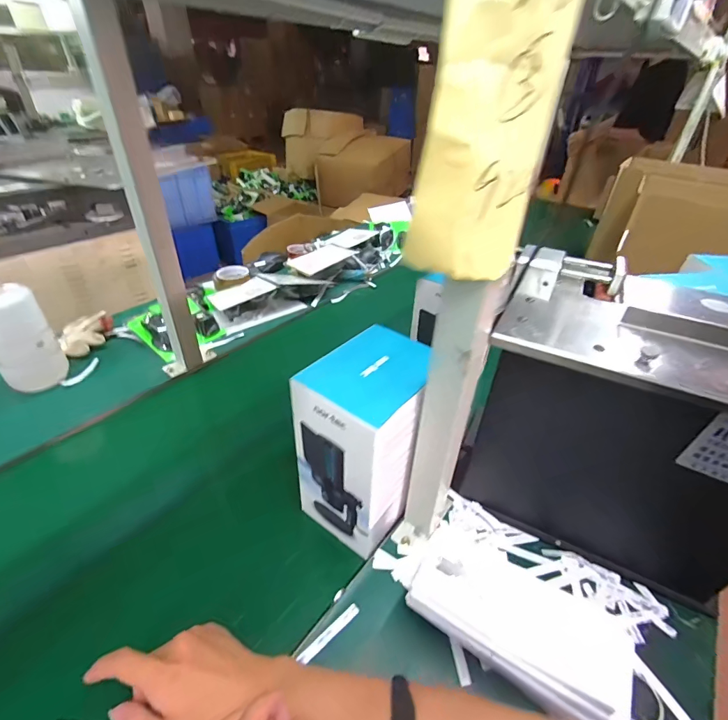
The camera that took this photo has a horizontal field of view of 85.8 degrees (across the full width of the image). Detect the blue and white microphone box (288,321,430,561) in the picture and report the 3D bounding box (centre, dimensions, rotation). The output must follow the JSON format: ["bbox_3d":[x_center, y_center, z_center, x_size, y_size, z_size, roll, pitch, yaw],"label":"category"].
[{"bbox_3d":[0.009,0.100,0.483,0.117,0.220,0.138,27,43,30],"label":"blue and white microphone box"}]

